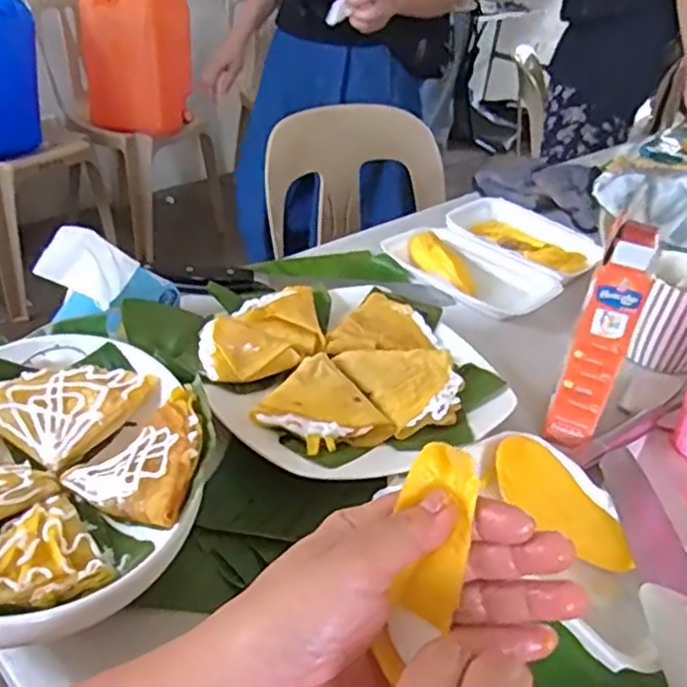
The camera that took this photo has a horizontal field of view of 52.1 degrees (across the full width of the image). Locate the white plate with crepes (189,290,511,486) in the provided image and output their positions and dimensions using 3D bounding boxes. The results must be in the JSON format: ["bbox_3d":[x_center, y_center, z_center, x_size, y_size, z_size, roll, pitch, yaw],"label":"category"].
[{"bbox_3d":[0.005,0.019,0.570,0.228,0.027,0.213,4,33,-3],"label":"white plate with crepes"}]

